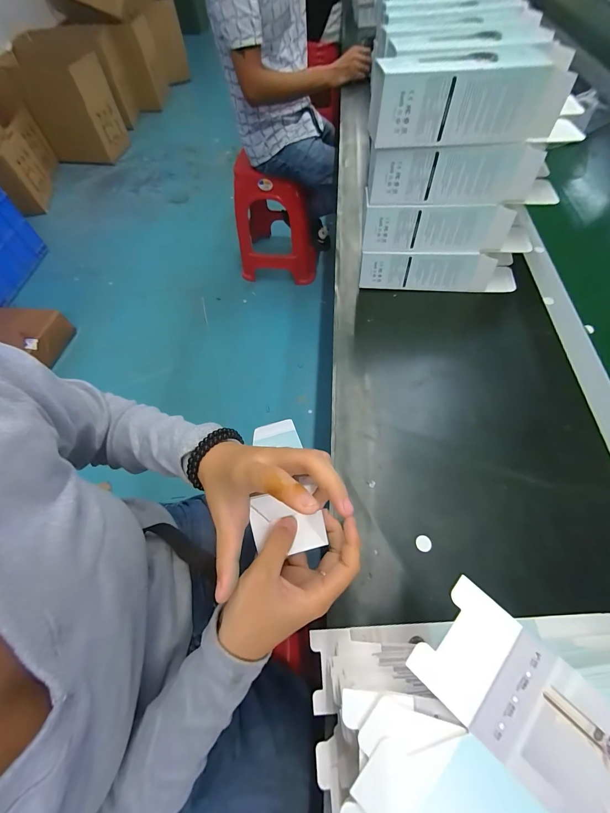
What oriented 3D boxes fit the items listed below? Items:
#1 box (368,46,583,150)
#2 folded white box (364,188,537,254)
[{"bbox_3d":[0.178,-0.324,0.322,0.215,0.066,0.051,-1,61,2],"label":"box"},{"bbox_3d":[0.196,-0.250,0.420,0.231,0.056,0.049,2,61,3],"label":"folded white box"}]

